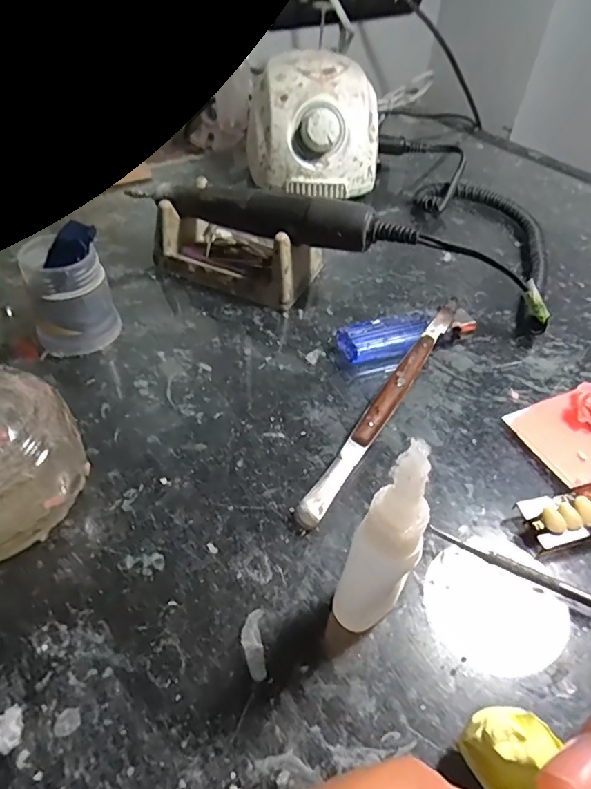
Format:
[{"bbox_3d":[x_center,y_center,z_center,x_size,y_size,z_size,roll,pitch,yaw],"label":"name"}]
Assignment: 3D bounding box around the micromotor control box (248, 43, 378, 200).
[{"bbox_3d":[0.017,-0.227,0.426,0.109,0.086,0.122,3,46,-1],"label":"micromotor control box"}]

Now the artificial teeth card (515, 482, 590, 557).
[{"bbox_3d":[0.127,0.049,0.215,0.061,0.011,0.022,-10,47,-13],"label":"artificial teeth card"}]

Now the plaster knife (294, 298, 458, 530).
[{"bbox_3d":[0.049,0.001,0.255,0.011,0.017,0.166,27,50,21],"label":"plaster knife"}]

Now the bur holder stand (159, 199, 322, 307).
[{"bbox_3d":[-0.036,-0.098,0.326,0.097,0.043,0.059,17,47,12],"label":"bur holder stand"}]

